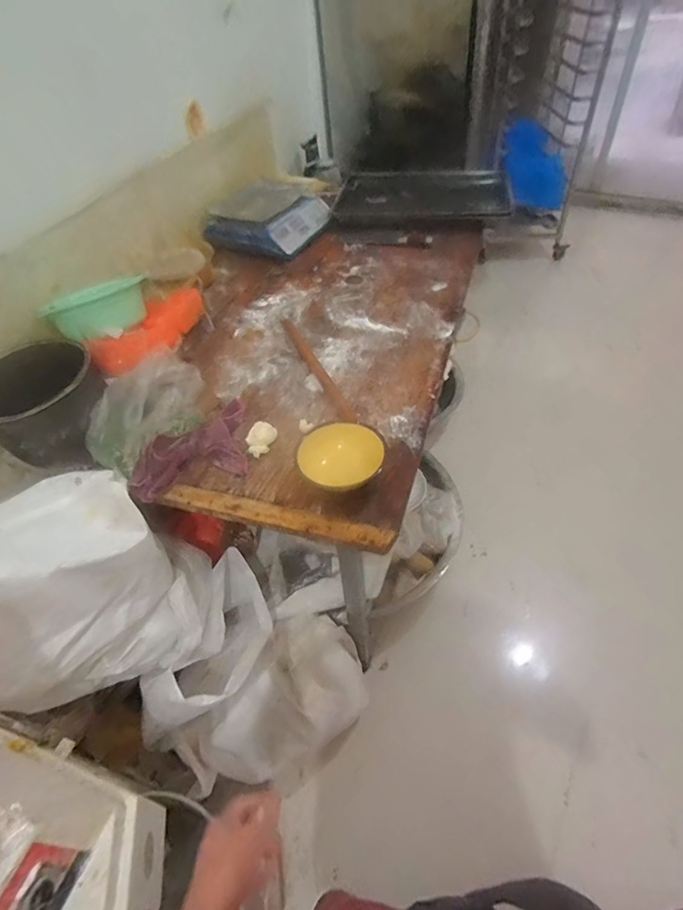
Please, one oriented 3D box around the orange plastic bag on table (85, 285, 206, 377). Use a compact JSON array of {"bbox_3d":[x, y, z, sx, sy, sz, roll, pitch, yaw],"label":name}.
[{"bbox_3d":[-0.353,-0.245,0.903,0.087,0.068,0.247,23,54,24],"label":"orange plastic bag on table"}]

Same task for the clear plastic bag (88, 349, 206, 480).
[{"bbox_3d":[-0.348,-0.085,0.846,0.086,0.139,0.235,23,54,24],"label":"clear plastic bag"}]

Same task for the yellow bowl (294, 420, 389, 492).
[{"bbox_3d":[0.001,0.008,0.791,0.131,0.072,0.143,-3,48,3],"label":"yellow bowl"}]

